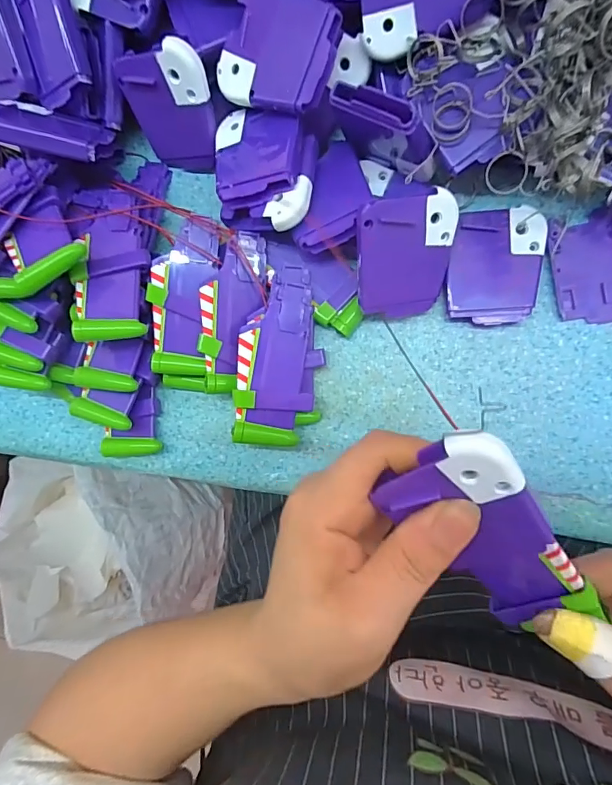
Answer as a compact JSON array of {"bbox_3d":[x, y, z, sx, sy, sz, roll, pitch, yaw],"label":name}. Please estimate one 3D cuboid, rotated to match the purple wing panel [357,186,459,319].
[{"bbox_3d":[0.053,-0.070,0.236,0.052,0.004,0.061,-9,120,-8],"label":"purple wing panel"}]

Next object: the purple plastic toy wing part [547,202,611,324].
[{"bbox_3d":[0.159,-0.068,0.236,0.052,0.008,0.059,-11,89,9],"label":"purple plastic toy wing part"}]

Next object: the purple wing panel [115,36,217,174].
[{"bbox_3d":[-0.074,-0.156,0.251,0.049,0.062,0.008,5,55,22],"label":"purple wing panel"}]

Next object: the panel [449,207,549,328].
[{"bbox_3d":[0.103,-0.069,0.245,0.047,0.011,0.062,10,92,9],"label":"panel"}]

